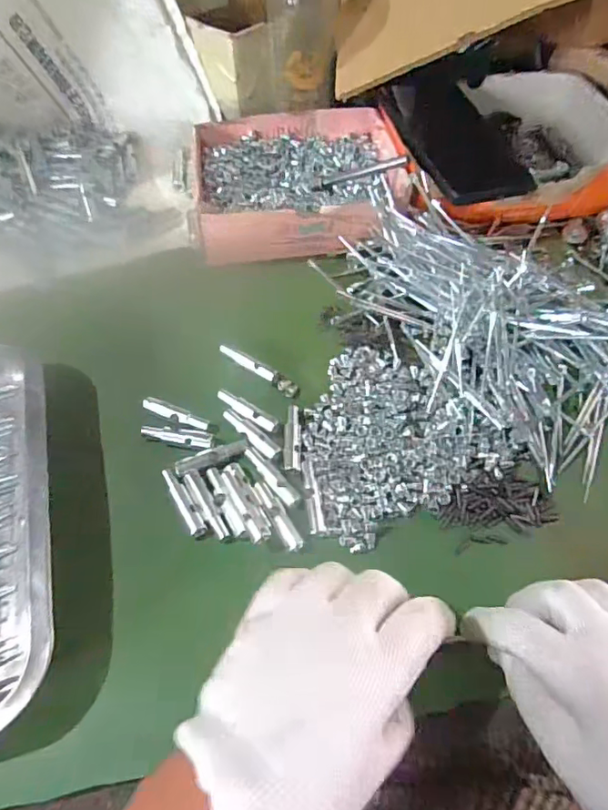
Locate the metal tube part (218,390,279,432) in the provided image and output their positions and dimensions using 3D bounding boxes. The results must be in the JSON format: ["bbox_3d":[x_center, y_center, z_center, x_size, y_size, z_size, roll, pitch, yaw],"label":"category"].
[{"bbox_3d":[-0.041,0.003,0.382,0.050,0.004,0.011,31,64,17],"label":"metal tube part"}]

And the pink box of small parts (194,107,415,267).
[{"bbox_3d":[-0.007,-0.202,0.479,0.181,0.048,0.162,-4,59,-3],"label":"pink box of small parts"}]

